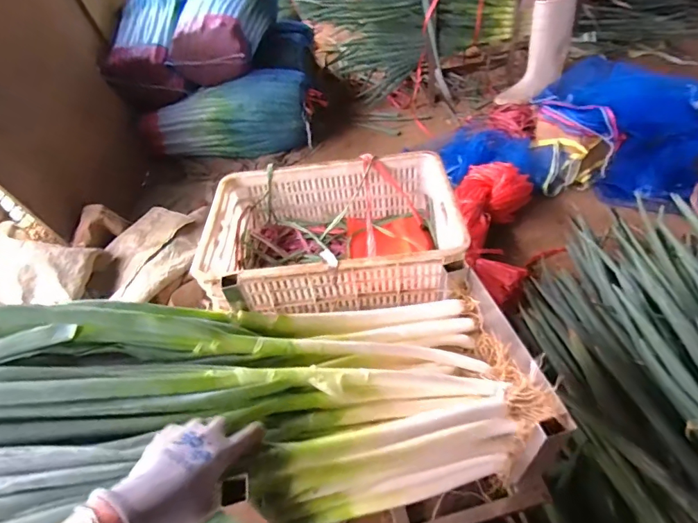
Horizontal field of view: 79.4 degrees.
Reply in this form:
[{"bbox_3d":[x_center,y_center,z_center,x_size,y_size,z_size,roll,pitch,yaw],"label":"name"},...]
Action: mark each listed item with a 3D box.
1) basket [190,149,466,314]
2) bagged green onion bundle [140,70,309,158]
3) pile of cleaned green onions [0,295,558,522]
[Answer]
[{"bbox_3d":[-0.037,-0.055,0.940,0.509,0.173,0.346,-6,46,1],"label":"basket"},{"bbox_3d":[-0.439,-0.525,1.533,0.598,0.227,0.218,2,47,9],"label":"bagged green onion bundle"},{"bbox_3d":[-0.194,0.210,0.505,0.855,0.208,0.310,0,44,-16],"label":"pile of cleaned green onions"}]

